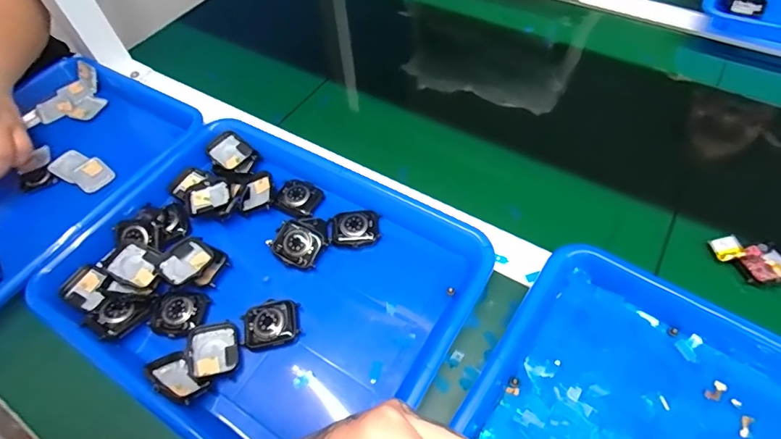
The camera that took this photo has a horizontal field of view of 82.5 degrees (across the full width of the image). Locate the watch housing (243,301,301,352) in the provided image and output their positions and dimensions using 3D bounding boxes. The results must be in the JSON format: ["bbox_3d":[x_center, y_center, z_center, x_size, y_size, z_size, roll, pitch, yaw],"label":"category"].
[{"bbox_3d":[-0.096,0.085,0.360,0.045,0.012,0.034,-12,56,-4],"label":"watch housing"}]

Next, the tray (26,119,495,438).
[{"bbox_3d":[-0.107,0.044,0.380,0.328,0.034,0.255,27,62,20],"label":"tray"}]

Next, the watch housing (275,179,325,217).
[{"bbox_3d":[-0.090,-0.022,0.436,0.041,0.009,0.036,28,63,21],"label":"watch housing"}]

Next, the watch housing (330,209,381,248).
[{"bbox_3d":[-0.032,0.007,0.411,0.044,0.012,0.036,-7,56,0],"label":"watch housing"}]

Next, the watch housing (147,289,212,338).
[{"bbox_3d":[-0.179,0.078,0.374,0.045,0.009,0.037,1,57,5],"label":"watch housing"}]

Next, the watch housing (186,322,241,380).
[{"bbox_3d":[-0.139,0.102,0.350,0.038,0.007,0.044,-22,58,-10],"label":"watch housing"}]

